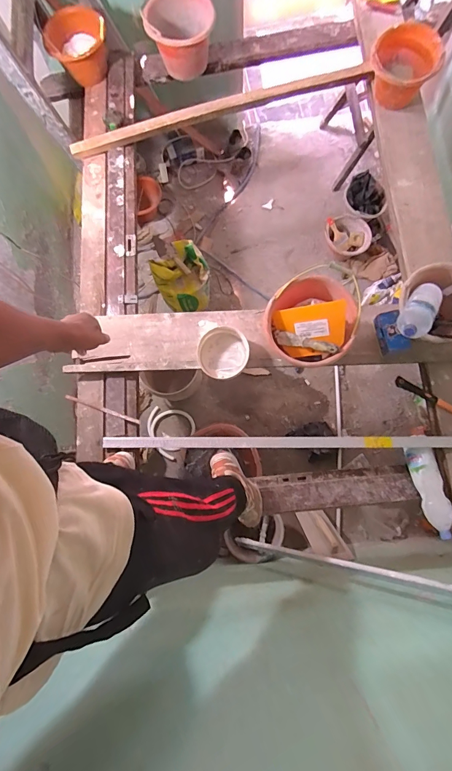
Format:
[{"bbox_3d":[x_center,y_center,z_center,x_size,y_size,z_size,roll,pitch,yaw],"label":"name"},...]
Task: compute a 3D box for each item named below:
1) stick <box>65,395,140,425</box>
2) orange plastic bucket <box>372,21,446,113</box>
[{"bbox_3d":[-0.452,0.082,1.307,0.296,0.016,0.018,18,80,4],"label":"stick"},{"bbox_3d":[0.672,-1.214,1.390,0.248,0.138,0.216,27,81,5],"label":"orange plastic bucket"}]

